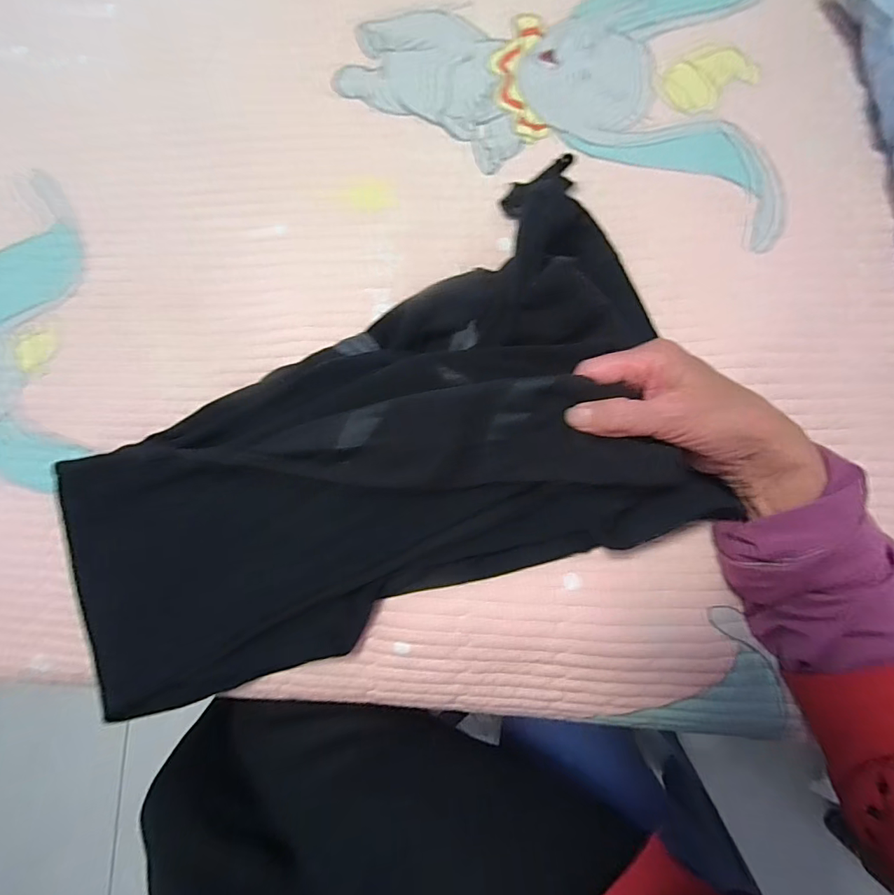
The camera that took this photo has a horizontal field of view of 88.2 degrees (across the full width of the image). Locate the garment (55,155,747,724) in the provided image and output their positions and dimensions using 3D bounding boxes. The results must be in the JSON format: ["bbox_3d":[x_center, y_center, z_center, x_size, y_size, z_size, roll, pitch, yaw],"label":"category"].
[{"bbox_3d":[-0.066,0.002,0.309,0.442,0.052,0.242,-21,81,3],"label":"garment"}]

